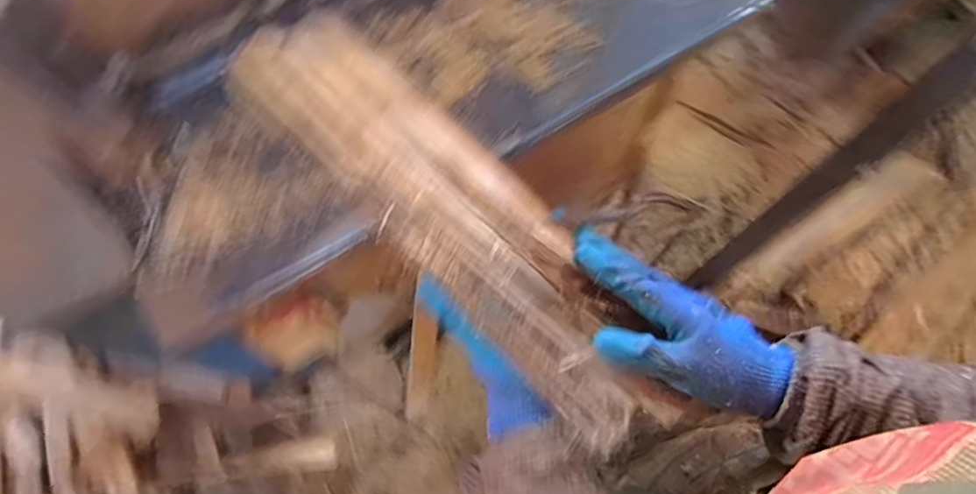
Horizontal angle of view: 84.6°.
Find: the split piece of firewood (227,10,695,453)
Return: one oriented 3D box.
[{"bbox_3d":[-0.031,-0.036,0.440,0.119,0.038,0.450,-41,77,-12],"label":"split piece of firewood"}]

